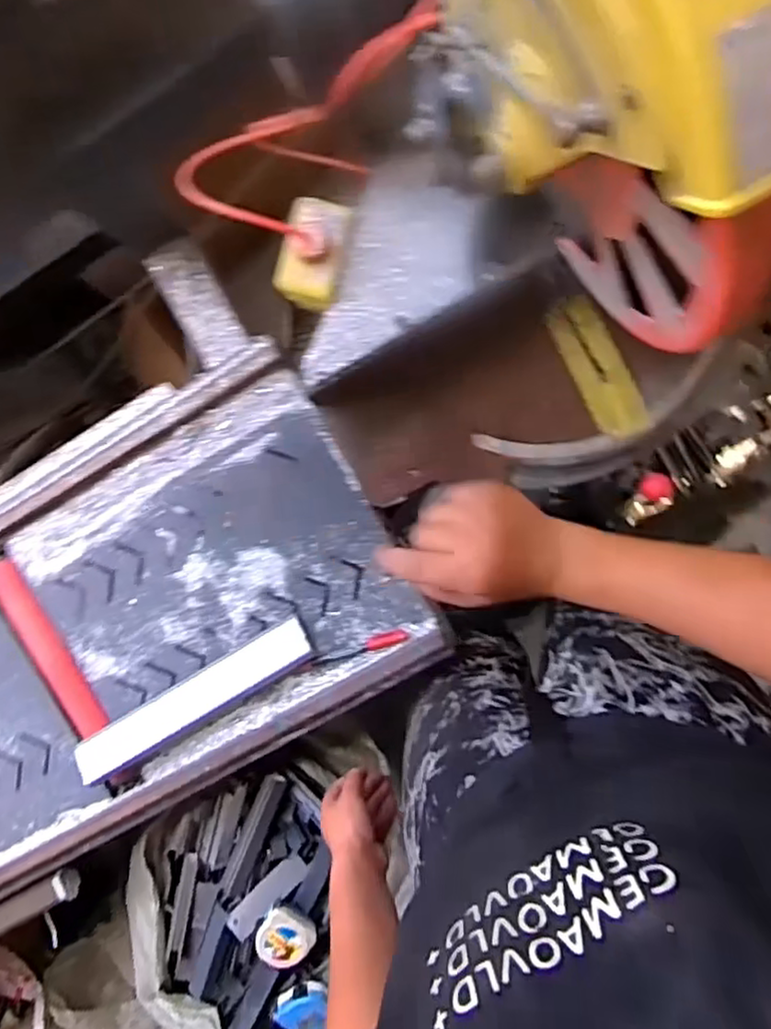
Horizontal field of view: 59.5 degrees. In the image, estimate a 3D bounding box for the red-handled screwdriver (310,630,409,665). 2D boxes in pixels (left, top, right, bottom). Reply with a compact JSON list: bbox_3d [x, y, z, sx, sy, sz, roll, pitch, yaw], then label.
[{"bbox_3d":[-0.029,0.151,0.763,0.114,0.011,0.016,-18,93,7],"label":"red-handled screwdriver"}]

